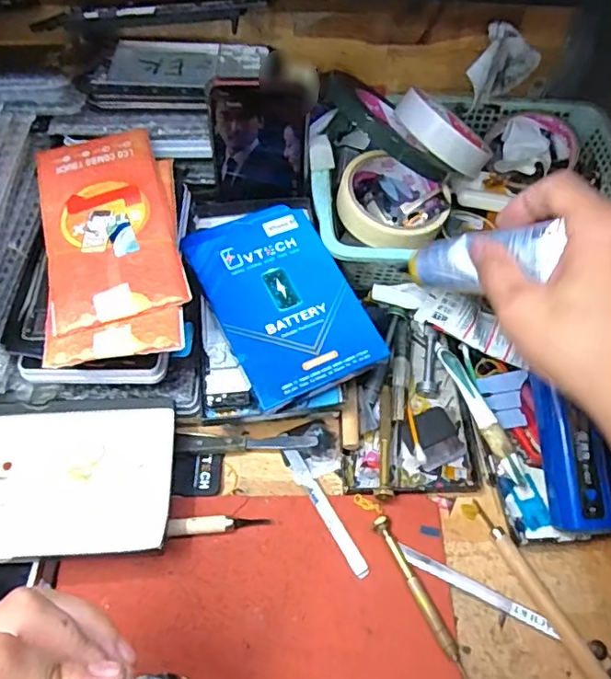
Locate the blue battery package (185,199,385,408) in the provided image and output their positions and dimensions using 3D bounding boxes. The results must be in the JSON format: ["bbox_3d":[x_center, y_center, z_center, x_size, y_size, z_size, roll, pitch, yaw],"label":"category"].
[{"bbox_3d":[-0.019,-0.037,0.417,0.100,0.018,0.161,-21,63,-17],"label":"blue battery package"}]

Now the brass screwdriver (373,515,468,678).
[{"bbox_3d":[0.075,0.165,0.356,0.011,0.010,0.110,-24,64,-18],"label":"brass screwdriver"}]

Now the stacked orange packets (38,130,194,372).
[{"bbox_3d":[-0.136,-0.073,0.394,0.093,0.014,0.187,-10,65,-5],"label":"stacked orange packets"}]

